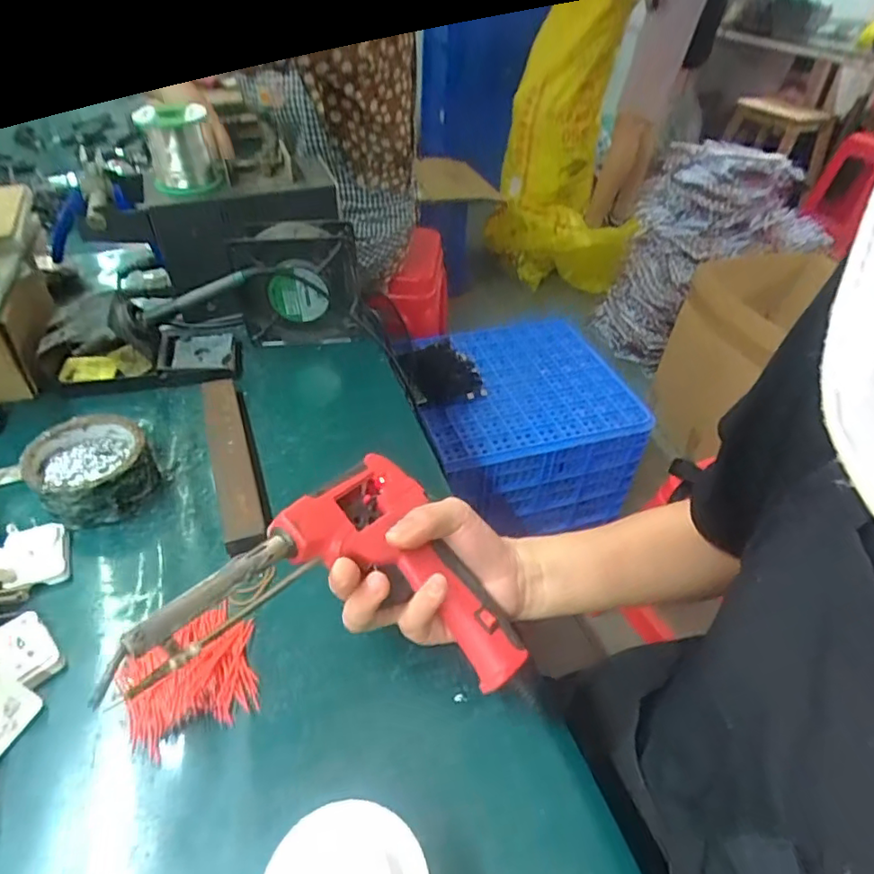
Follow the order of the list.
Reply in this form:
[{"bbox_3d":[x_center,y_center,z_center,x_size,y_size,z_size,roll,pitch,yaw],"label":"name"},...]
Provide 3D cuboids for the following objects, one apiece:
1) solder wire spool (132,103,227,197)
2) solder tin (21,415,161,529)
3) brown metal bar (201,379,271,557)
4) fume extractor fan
[{"bbox_3d":[-0.237,-0.265,0.521,0.063,0.073,0.063,-13,45,-16],"label":"solder wire spool"},{"bbox_3d":[-0.268,0.025,0.439,0.082,0.044,0.079,32,50,28],"label":"solder tin"},{"bbox_3d":[-0.169,0.014,0.470,0.034,0.024,0.192,-14,45,-17],"label":"brown metal bar"},{"bbox_3d":[-0.138,-0.144,0.570,0.116,0.131,0.033,-9,44,-12],"label":"fume extractor fan"}]

